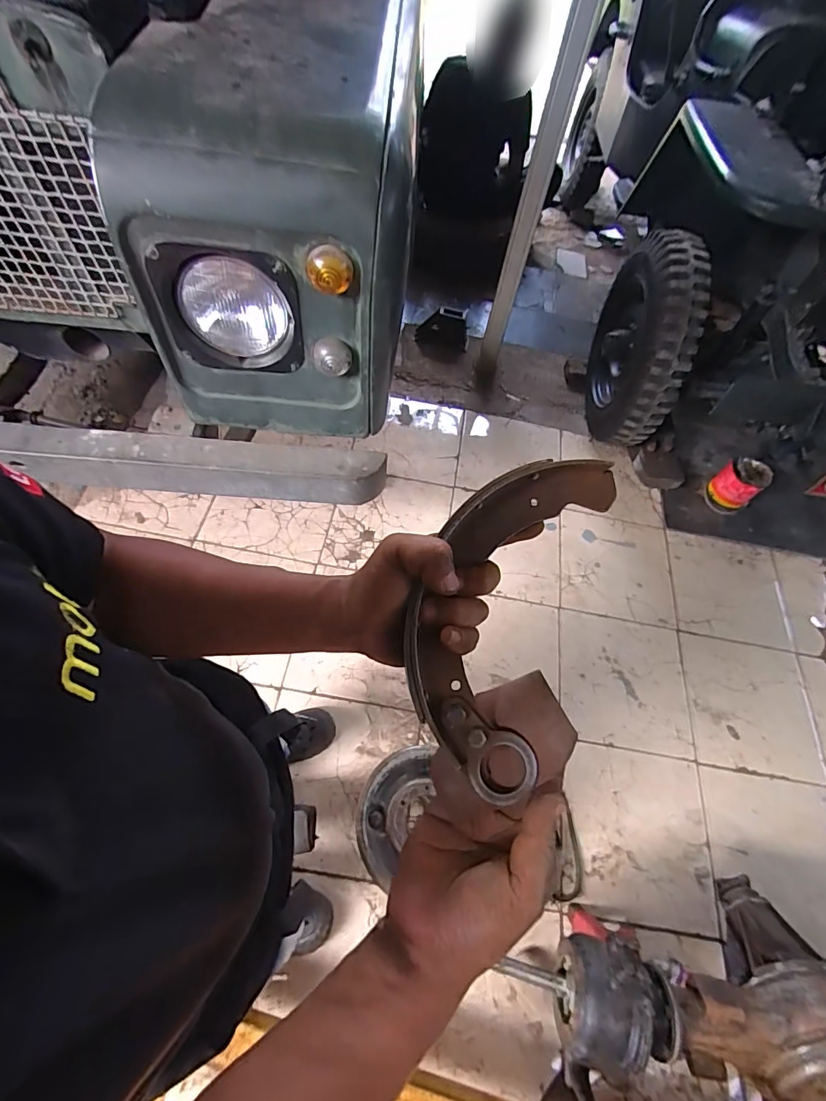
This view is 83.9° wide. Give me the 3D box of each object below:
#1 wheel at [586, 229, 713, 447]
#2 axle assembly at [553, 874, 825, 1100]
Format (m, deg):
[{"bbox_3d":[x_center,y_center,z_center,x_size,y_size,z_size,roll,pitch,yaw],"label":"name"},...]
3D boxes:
[{"bbox_3d":[0.795,-0.726,1.630,0.134,0.637,0.593,6,61,-4],"label":"wheel"},{"bbox_3d":[0.833,0.929,0.883,1.150,0.384,0.376,16,61,2],"label":"axle assembly"}]

